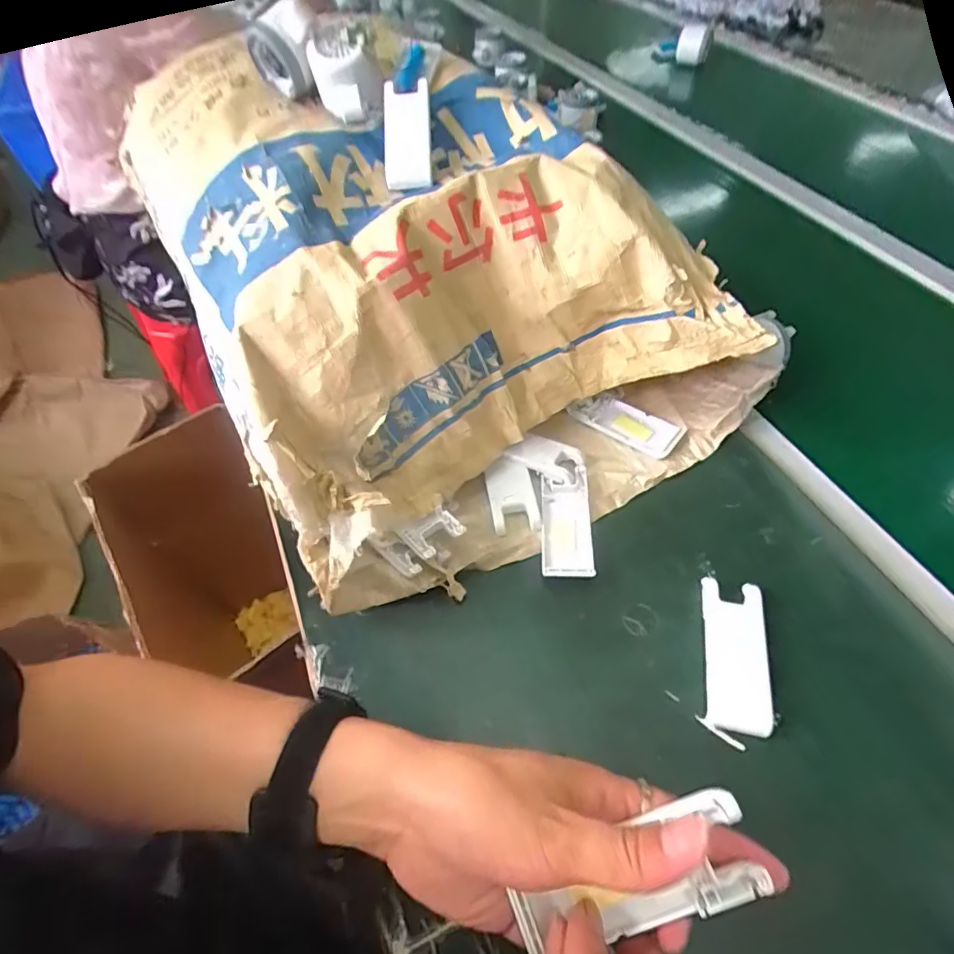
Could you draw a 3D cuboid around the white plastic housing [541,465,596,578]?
[{"bbox_3d":[0.072,0.037,0.422,0.039,0.017,0.099,2,55,4],"label":"white plastic housing"}]

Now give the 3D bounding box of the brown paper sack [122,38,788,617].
[{"bbox_3d":[-0.023,-0.143,0.446,0.381,0.172,0.394,-28,59,-16],"label":"brown paper sack"}]

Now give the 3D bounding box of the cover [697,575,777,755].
[{"bbox_3d":[0.176,0.123,0.359,0.044,0.006,0.108,11,57,10],"label":"cover"}]

